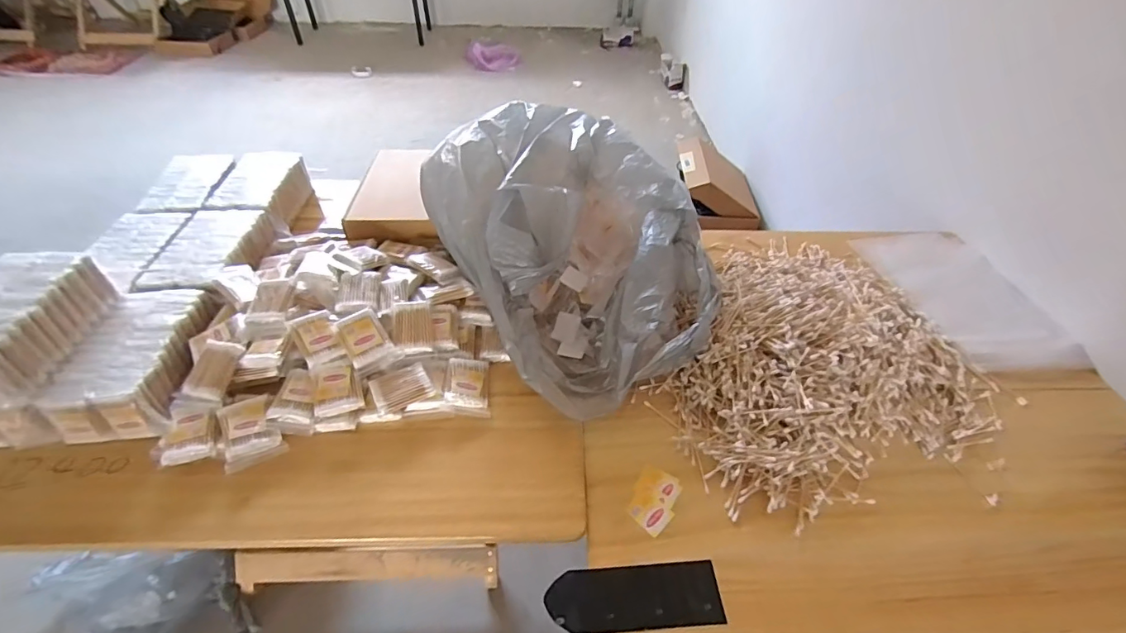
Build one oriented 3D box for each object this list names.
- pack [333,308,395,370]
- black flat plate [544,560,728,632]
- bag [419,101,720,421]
[{"bbox_3d":[-0.270,0.026,0.663,0.055,0.016,0.076,-25,73,-27],"label":"pack"},{"bbox_3d":[0.075,0.291,0.505,0.175,0.007,0.061,-2,44,-4],"label":"black flat plate"},{"bbox_3d":[0.020,-0.120,0.769,0.350,0.222,0.482,-21,49,-22],"label":"bag"}]

